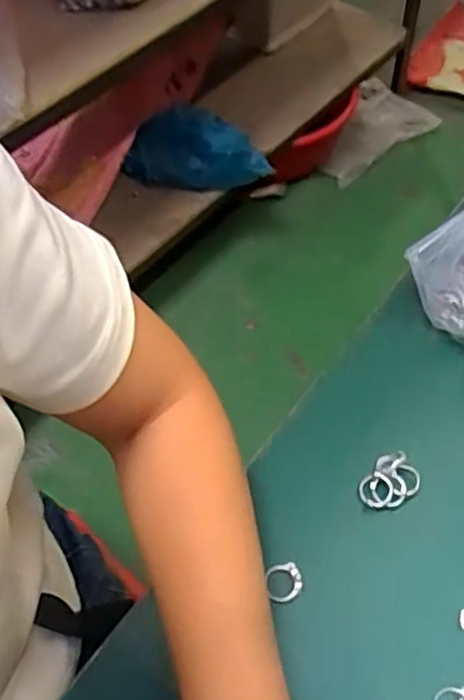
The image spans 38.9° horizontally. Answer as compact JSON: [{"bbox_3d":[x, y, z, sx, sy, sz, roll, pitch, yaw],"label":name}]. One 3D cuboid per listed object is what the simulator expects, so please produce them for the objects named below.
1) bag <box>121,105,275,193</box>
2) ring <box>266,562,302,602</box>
[{"bbox_3d":[-0.069,-0.372,1.263,0.256,0.141,0.133,27,60,19],"label":"bag"},{"bbox_3d":[0.030,0.135,0.382,0.020,0.004,0.020,-1,55,1],"label":"ring"}]

